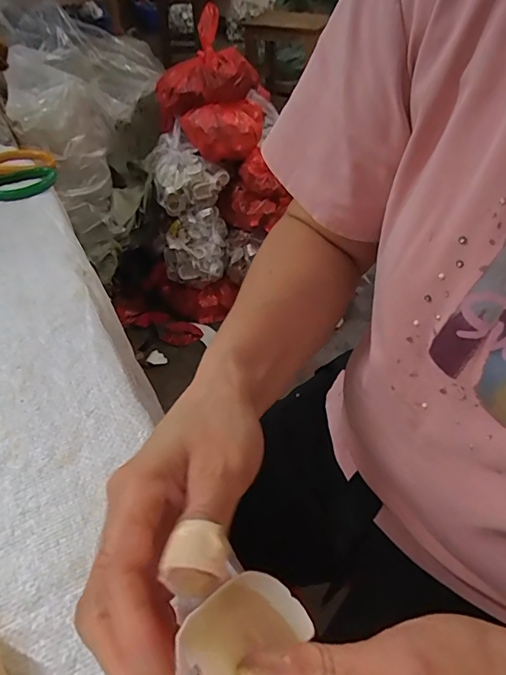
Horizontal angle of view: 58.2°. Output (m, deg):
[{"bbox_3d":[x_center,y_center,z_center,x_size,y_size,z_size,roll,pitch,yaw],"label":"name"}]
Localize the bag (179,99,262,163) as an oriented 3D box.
[{"bbox_3d":[-0.071,-0.563,1.226,0.226,0.107,0.137,-12,48,-10],"label":"bag"}]

